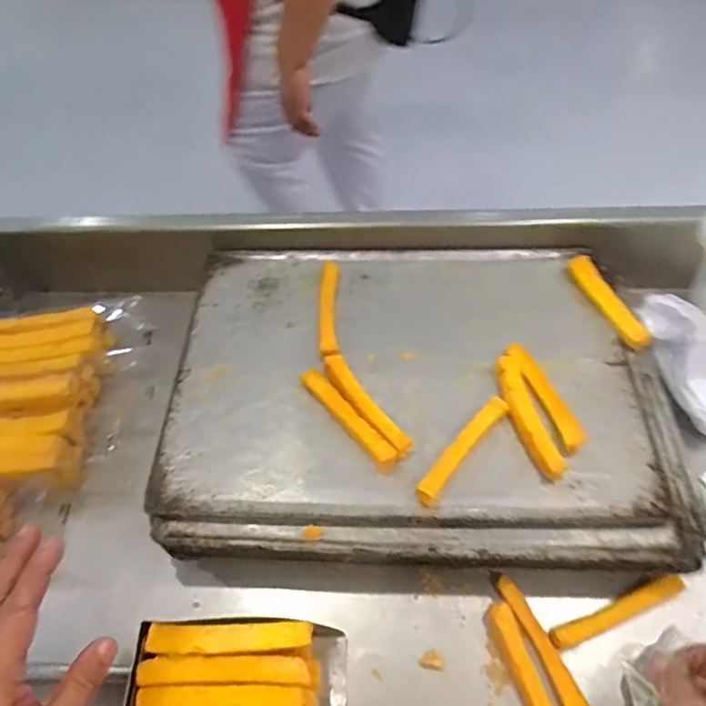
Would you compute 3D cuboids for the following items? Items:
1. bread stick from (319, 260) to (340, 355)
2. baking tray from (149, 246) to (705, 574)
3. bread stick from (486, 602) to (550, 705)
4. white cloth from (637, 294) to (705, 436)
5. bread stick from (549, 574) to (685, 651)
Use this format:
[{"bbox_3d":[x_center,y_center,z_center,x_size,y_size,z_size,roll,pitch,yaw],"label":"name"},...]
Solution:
[{"bbox_3d":[-0.026,-0.049,0.636,0.019,0.016,0.127,-2,53,3],"label":"bread stick"},{"bbox_3d":[0.063,0.022,0.592,0.468,0.034,0.357,1,53,5],"label":"baking tray"},{"bbox_3d":[0.142,0.265,0.470,0.021,0.021,0.126,-19,54,-10],"label":"bread stick"},{"bbox_3d":[0.352,0.010,0.604,0.074,0.041,0.159,-11,71,-5],"label":"white cloth"},{"bbox_3d":[0.220,0.217,0.491,0.119,0.015,0.020,-20,55,-11],"label":"bread stick"}]

